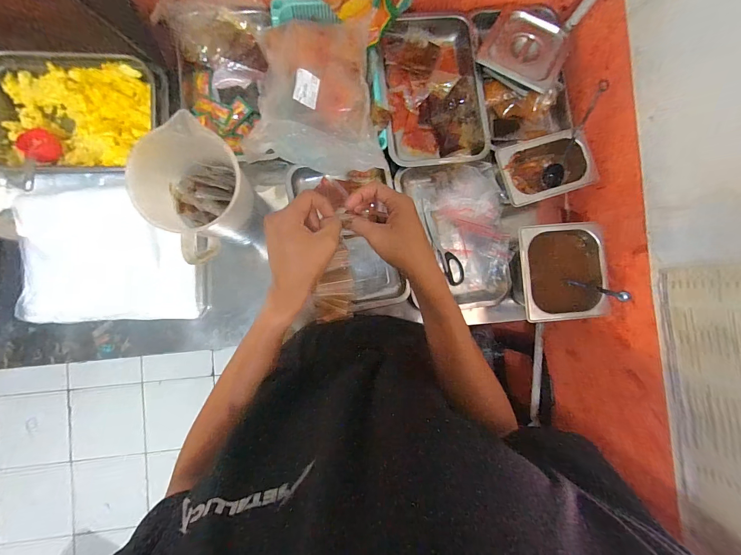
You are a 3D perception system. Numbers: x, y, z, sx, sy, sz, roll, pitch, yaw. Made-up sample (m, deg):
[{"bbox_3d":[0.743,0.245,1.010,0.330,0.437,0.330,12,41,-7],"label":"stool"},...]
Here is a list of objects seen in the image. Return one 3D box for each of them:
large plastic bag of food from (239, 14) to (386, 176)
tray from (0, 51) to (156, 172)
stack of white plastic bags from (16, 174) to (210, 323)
[{"bbox_3d":[-0.087,-0.339,0.581,0.224,0.089,0.310,5,87,-5],"label":"large plastic bag of food"},{"bbox_3d":[-0.550,-0.298,0.597,0.320,0.040,0.210,-7,88,-5],"label":"tray"},{"bbox_3d":[-0.488,-0.051,0.620,0.285,0.035,0.266,0,96,-13],"label":"stack of white plastic bags"}]

